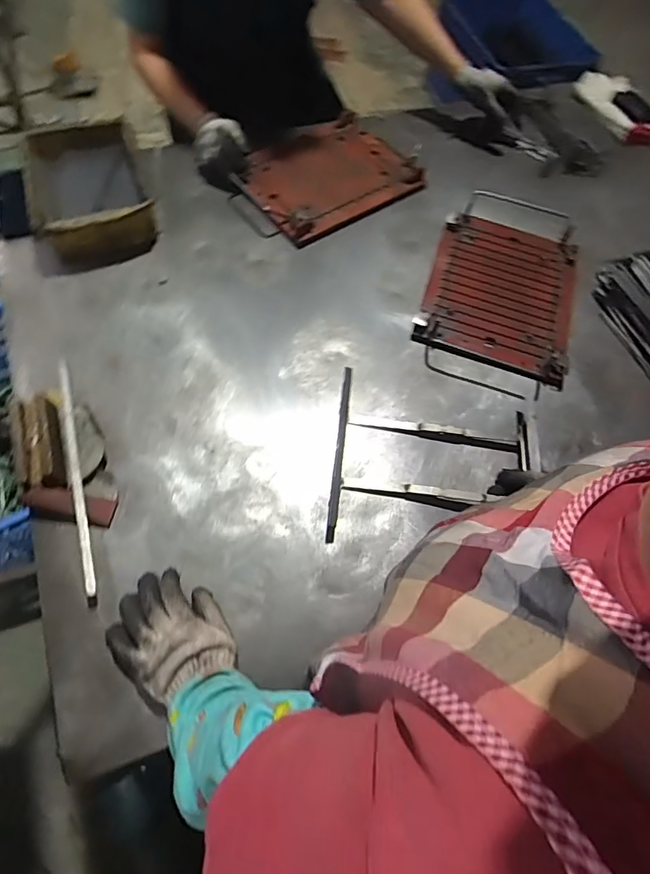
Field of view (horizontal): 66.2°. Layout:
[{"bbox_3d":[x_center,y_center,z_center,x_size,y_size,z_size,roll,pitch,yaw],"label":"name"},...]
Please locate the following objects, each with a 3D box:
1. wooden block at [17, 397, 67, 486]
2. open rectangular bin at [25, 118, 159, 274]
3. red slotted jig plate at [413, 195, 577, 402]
[{"bbox_3d":[-0.367,0.008,0.646,0.041,0.033,0.120,-15,67,-12],"label":"wooden block"},{"bbox_3d":[-0.400,-0.421,0.842,0.189,0.084,0.238,-21,68,-14],"label":"open rectangular bin"},{"bbox_3d":[0.310,-0.264,0.851,0.251,0.042,0.415,19,64,4],"label":"red slotted jig plate"}]

